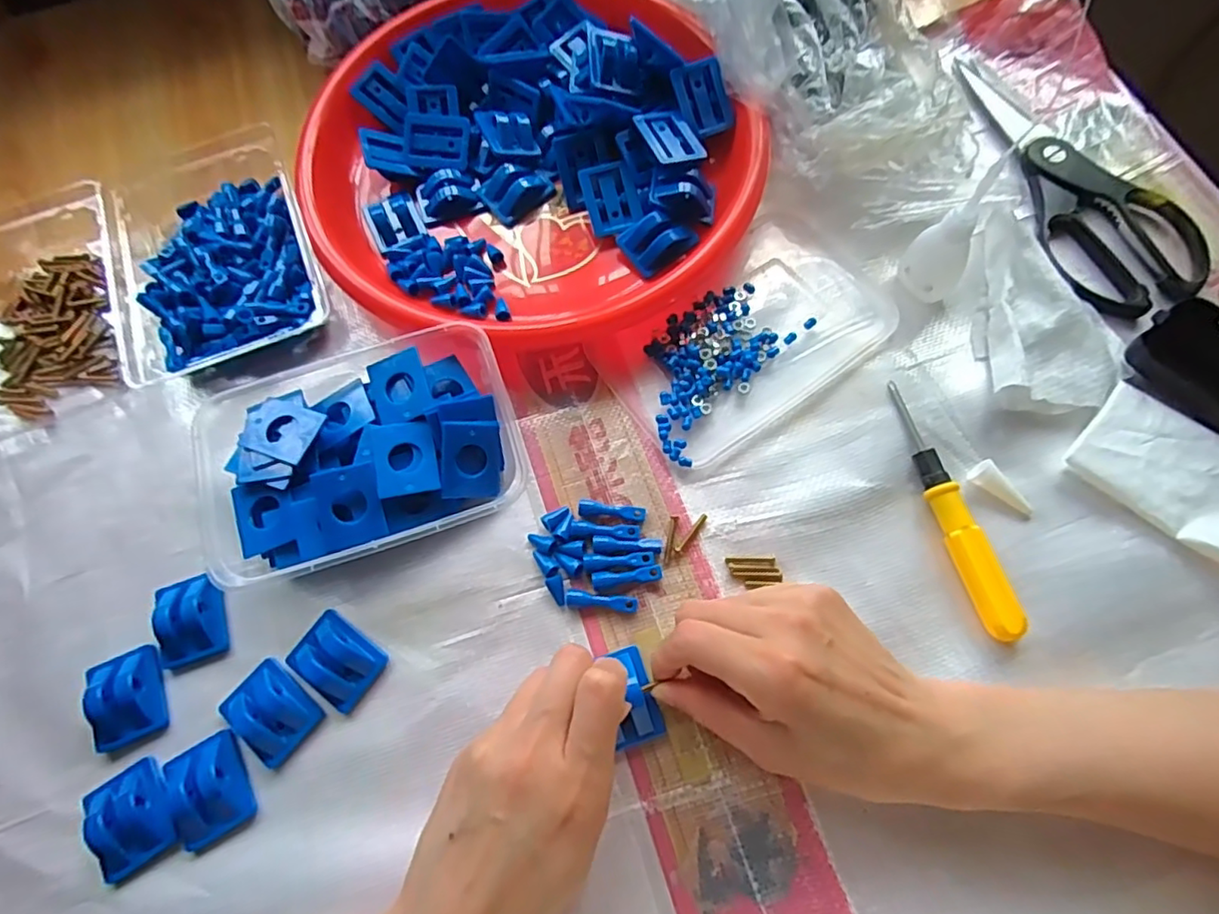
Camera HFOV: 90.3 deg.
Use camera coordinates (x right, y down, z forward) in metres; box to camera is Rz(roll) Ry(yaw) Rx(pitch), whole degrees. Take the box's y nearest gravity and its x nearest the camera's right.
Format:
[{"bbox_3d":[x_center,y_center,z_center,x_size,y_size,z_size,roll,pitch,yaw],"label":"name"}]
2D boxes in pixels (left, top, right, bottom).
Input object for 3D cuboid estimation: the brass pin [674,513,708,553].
[{"bbox_3d":[0.045,0.042,0.332,0.004,0.004,0.026,39,76,15],"label":"brass pin"}]

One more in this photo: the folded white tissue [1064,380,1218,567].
[{"bbox_3d":[0.305,0.015,0.315,0.113,0.020,0.060,37,76,15],"label":"folded white tissue"}]

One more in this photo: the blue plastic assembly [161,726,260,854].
[{"bbox_3d":[-0.196,0.162,0.295,0.033,0.014,0.044,-28,71,-7],"label":"blue plastic assembly"}]

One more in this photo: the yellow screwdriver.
[{"bbox_3d":[0.182,0.024,0.323,0.016,0.018,0.141,-11,69,-1],"label":"yellow screwdriver"}]

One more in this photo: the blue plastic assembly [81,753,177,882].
[{"bbox_3d":[-0.228,0.171,0.288,0.037,0.012,0.043,-35,72,-10],"label":"blue plastic assembly"}]

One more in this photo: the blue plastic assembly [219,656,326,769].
[{"bbox_3d":[-0.172,0.129,0.308,0.044,0.014,0.035,38,76,15],"label":"blue plastic assembly"}]

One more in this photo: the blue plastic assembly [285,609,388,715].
[{"bbox_3d":[-0.142,0.105,0.316,0.045,0.014,0.034,38,76,15],"label":"blue plastic assembly"}]

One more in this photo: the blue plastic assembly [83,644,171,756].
[{"bbox_3d":[-0.249,0.121,0.307,0.034,0.016,0.045,-20,70,-4],"label":"blue plastic assembly"}]

